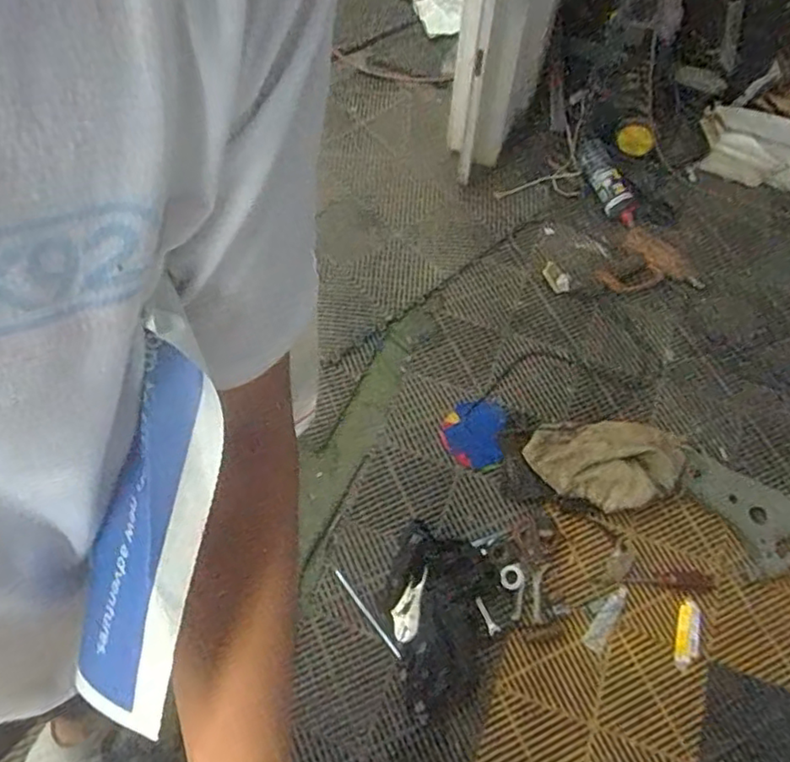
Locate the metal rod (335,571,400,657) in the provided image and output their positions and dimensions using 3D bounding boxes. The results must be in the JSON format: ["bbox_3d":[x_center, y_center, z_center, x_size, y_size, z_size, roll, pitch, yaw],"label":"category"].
[{"bbox_3d":[-0.058,0.478,1.310,0.011,0.011,0.214,-35,68,-18],"label":"metal rod"}]

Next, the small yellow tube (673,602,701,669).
[{"bbox_3d":[0.608,0.527,1.315,0.048,0.012,0.133,14,63,7],"label":"small yellow tube"}]

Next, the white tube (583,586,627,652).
[{"bbox_3d":[0.441,0.494,1.321,0.046,0.017,0.142,38,68,17],"label":"white tube"}]

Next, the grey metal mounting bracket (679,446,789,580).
[{"bbox_3d":[0.864,0.321,1.385,0.476,0.067,0.222,18,64,9],"label":"grey metal mounting bracket"}]

